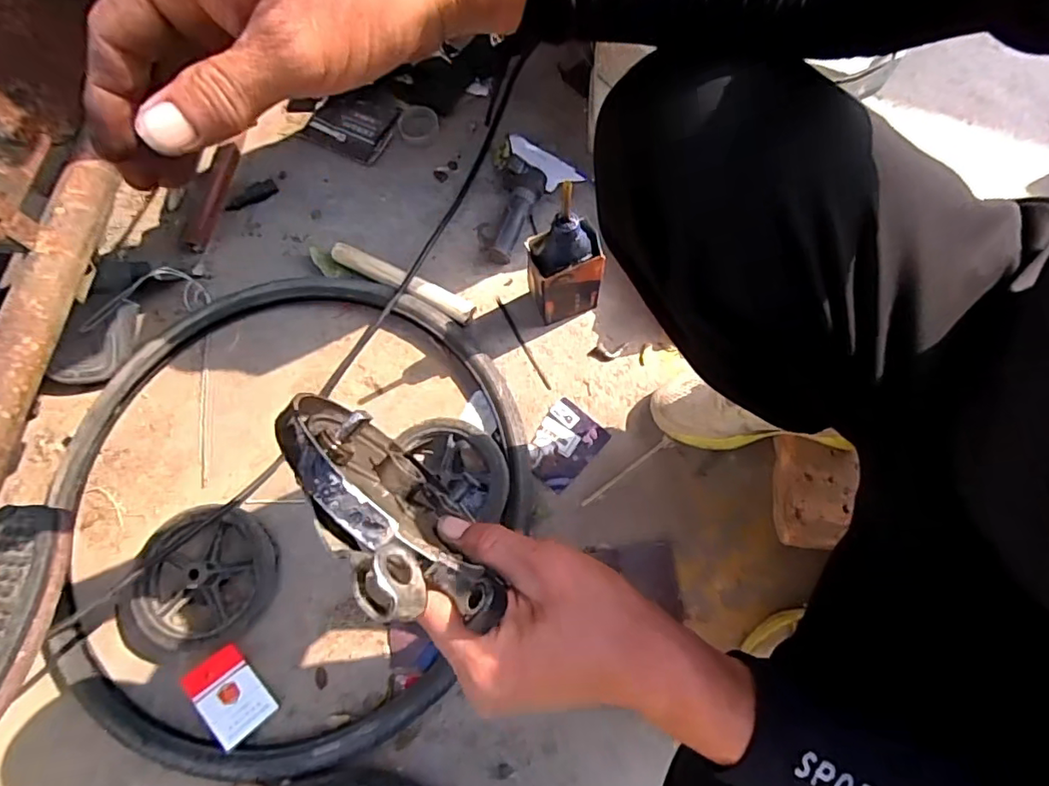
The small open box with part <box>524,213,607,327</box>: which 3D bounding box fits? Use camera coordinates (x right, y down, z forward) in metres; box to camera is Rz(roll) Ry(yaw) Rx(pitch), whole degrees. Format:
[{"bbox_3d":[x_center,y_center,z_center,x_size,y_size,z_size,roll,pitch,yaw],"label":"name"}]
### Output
[{"bbox_3d":[0.049,-0.155,0.692,0.082,0.194,0.058,-20,71,-4],"label":"small open box with part"}]

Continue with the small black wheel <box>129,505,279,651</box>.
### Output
[{"bbox_3d":[-0.366,0.211,0.653,0.150,0.041,0.146,-1,70,3],"label":"small black wheel"}]

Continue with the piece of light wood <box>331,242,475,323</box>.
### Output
[{"bbox_3d":[-0.165,-0.155,0.769,0.212,0.026,0.032,27,74,12],"label":"piece of light wood"}]

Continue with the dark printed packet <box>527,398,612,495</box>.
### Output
[{"bbox_3d":[0.048,0.067,0.718,0.078,0.011,0.099,40,83,9],"label":"dark printed packet"}]

